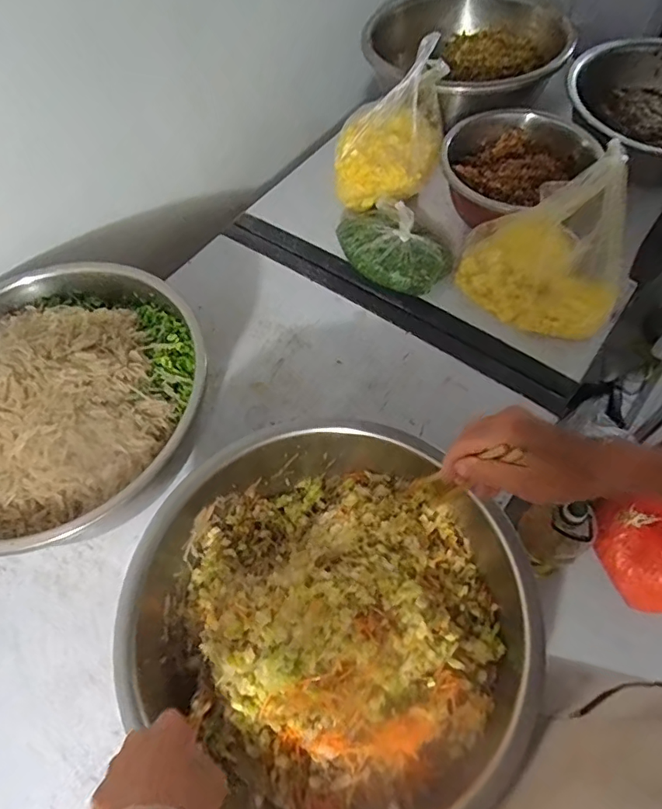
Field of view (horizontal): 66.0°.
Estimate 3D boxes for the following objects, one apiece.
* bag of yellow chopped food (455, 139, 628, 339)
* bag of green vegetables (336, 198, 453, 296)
[{"bbox_3d":[0.303,-0.223,0.704,0.229,0.235,0.123,23,64,16],"label":"bag of yellow chopped food"},{"bbox_3d":[0.096,-0.251,0.827,0.129,0.062,0.185,-35,64,-16],"label":"bag of green vegetables"}]

